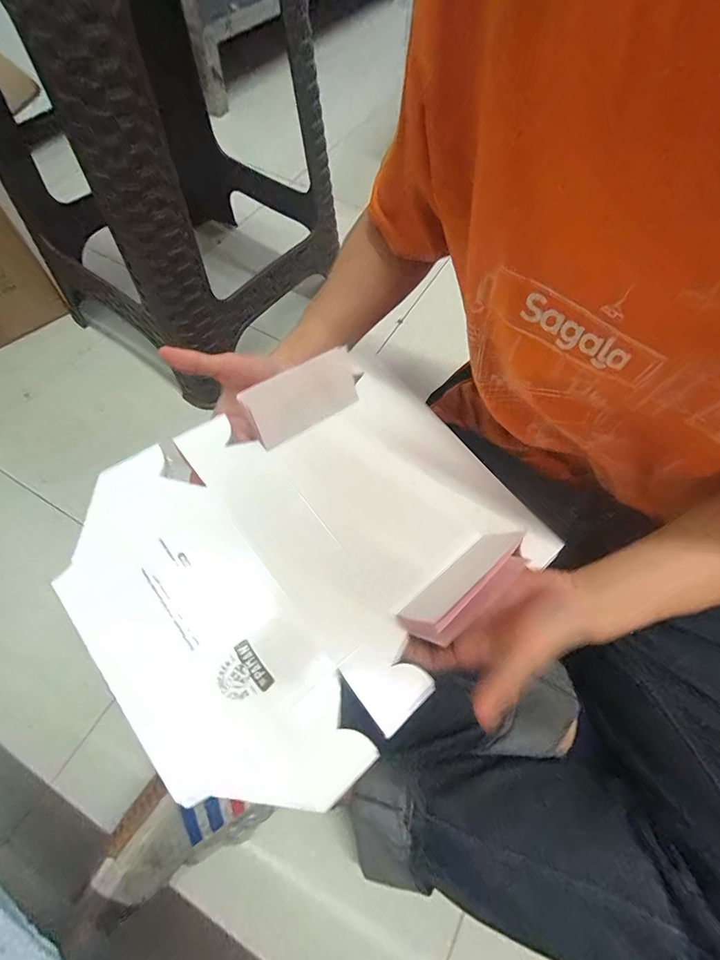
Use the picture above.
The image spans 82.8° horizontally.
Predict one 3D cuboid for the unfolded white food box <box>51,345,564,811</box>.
[{"bbox_3d":[-0.028,0.047,0.340,0.341,0.059,0.273,-35,70,-19],"label":"unfolded white food box"}]

